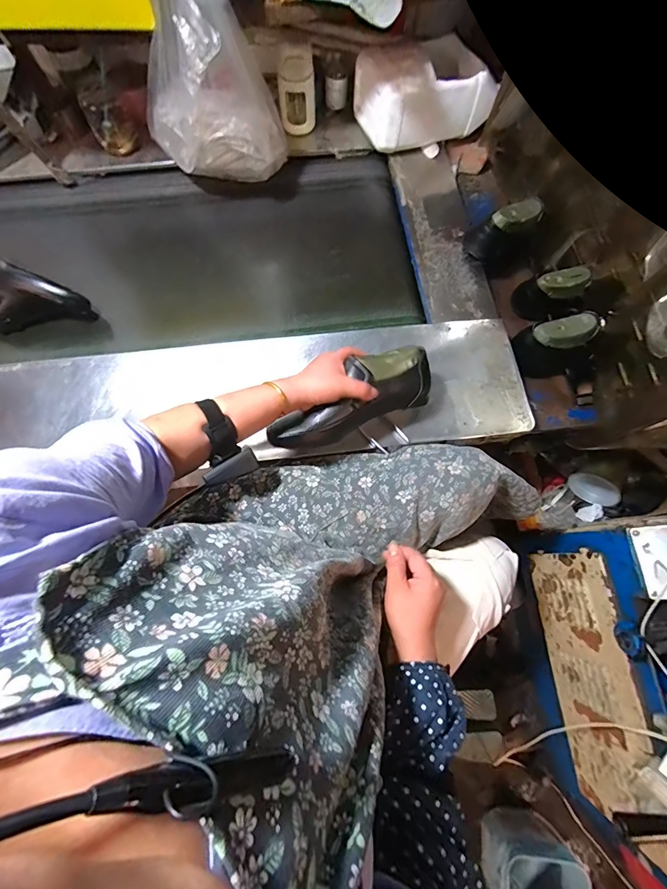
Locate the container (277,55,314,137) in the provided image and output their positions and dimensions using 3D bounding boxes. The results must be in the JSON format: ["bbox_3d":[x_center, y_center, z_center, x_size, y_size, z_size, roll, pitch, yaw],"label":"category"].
[{"bbox_3d":[-0.078,-0.746,0.819,0.075,0.146,0.035,-6,73,-2],"label":"container"}]

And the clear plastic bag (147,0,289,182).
[{"bbox_3d":[-0.216,-0.635,0.627,0.237,0.354,0.195,-20,74,-7],"label":"clear plastic bag"}]

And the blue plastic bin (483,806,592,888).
[{"bbox_3d":[0.514,1.142,0.992,0.231,0.180,0.226,-1,73,-1],"label":"blue plastic bin"}]

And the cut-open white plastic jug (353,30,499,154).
[{"bbox_3d":[0.189,-0.757,0.828,0.254,0.142,0.161,-20,74,-6],"label":"cut-open white plastic jug"}]

